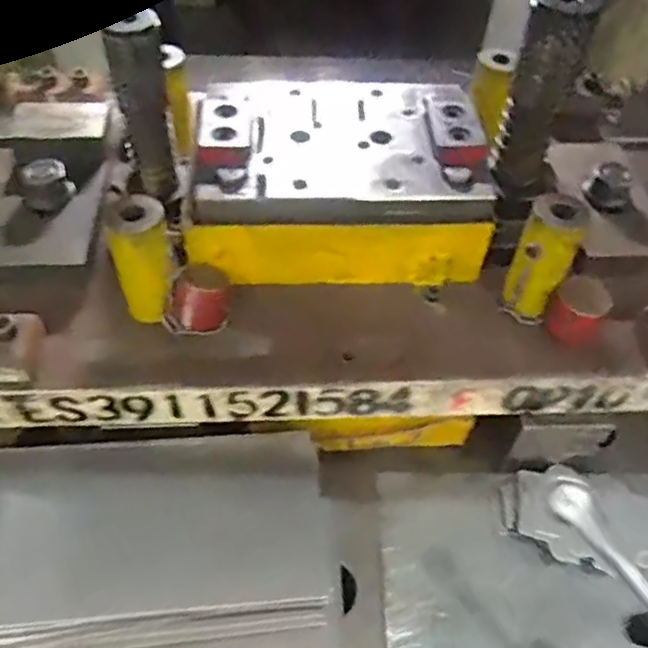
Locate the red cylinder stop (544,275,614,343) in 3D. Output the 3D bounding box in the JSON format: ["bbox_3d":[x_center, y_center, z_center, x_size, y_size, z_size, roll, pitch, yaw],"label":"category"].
[{"bbox_3d":[0.194,-0.011,0.518,0.039,0.046,0.031,34,57,23],"label":"red cylinder stop"}]

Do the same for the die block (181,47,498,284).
[{"bbox_3d":[0.009,-0.129,0.565,0.230,0.089,0.179,-1,51,-4],"label":"die block"}]

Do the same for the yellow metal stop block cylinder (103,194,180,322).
[{"bbox_3d":[-0.129,-0.046,0.489,0.041,0.089,0.043,-13,52,-13],"label":"yellow metal stop block cylinder"}]

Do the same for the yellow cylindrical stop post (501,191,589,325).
[{"bbox_3d":[0.165,-0.049,0.511,0.041,0.093,0.044,1,50,-2],"label":"yellow cylindrical stop post"}]

